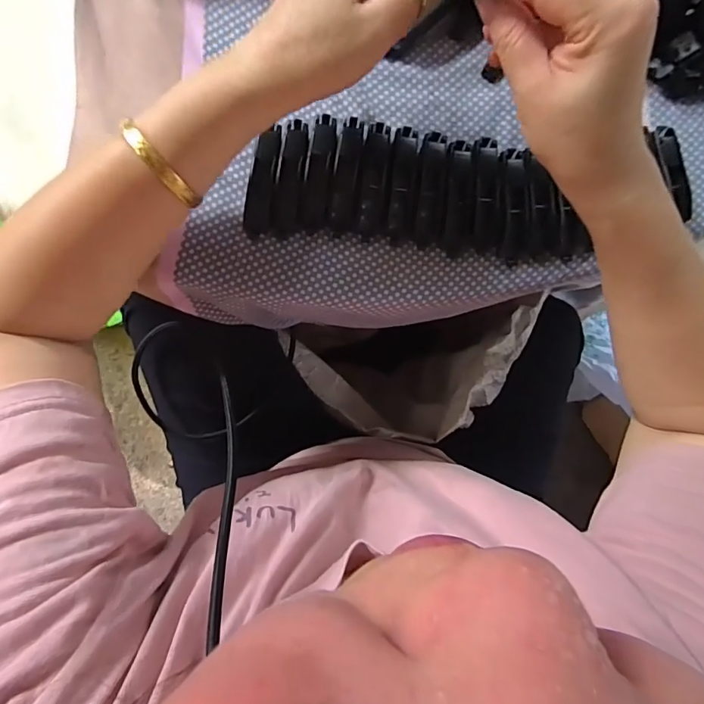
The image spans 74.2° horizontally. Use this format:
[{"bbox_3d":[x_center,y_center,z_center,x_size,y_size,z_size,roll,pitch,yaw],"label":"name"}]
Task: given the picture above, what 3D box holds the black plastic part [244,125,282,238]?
[{"bbox_3d":[-0.058,-0.113,0.309,0.017,0.016,0.069,9,90,-2],"label":"black plastic part"}]

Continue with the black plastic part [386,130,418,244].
[{"bbox_3d":[0.033,-0.112,0.313,0.018,0.016,0.074,3,91,-2],"label":"black plastic part"}]

